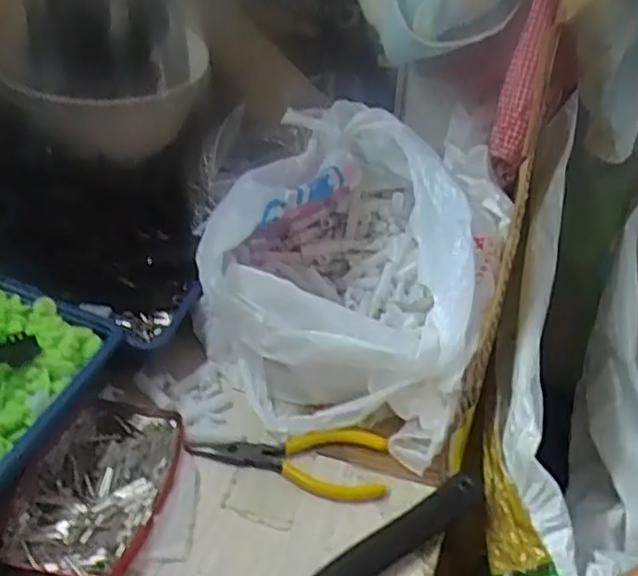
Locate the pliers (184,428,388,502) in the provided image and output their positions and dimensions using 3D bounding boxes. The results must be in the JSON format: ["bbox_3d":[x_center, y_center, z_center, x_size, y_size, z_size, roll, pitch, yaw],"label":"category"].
[{"bbox_3d":[-0.021,0.108,0.435,0.123,0.006,0.043,3,55,5],"label":"pliers"}]

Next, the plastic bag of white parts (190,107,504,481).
[{"bbox_3d":[0.031,-0.026,0.509,0.186,0.132,0.244,15,38,14],"label":"plastic bag of white parts"}]

